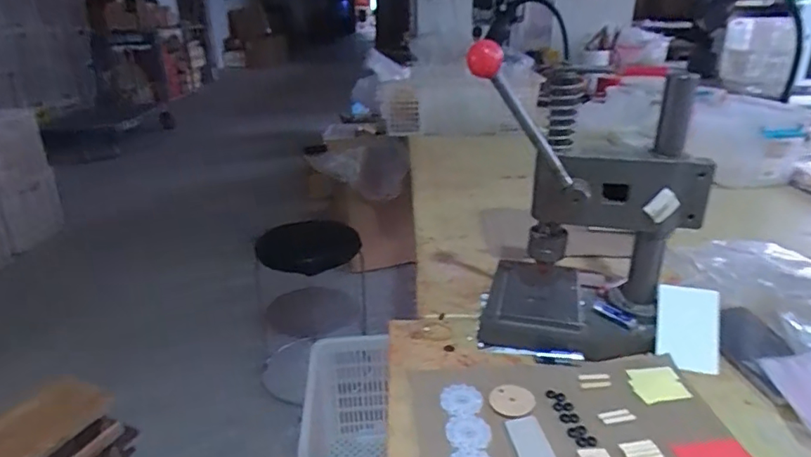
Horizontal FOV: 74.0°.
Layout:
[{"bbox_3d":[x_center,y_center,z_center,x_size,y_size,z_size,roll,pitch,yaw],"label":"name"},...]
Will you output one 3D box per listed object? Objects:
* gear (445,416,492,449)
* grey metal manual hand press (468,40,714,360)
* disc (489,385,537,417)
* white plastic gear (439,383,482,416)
[{"bbox_3d":[0.056,0.179,0.479,0.040,0.004,0.038,0,23,2],"label":"gear"},{"bbox_3d":[0.193,-0.020,0.584,0.230,0.287,0.155,9,25,22],"label":"grey metal manual hand press"},{"bbox_3d":[0.103,0.164,0.518,0.043,0.004,0.041,1,23,4],"label":"disc"},{"bbox_3d":[0.054,0.165,0.517,0.039,0.004,0.043,6,24,16],"label":"white plastic gear"}]

